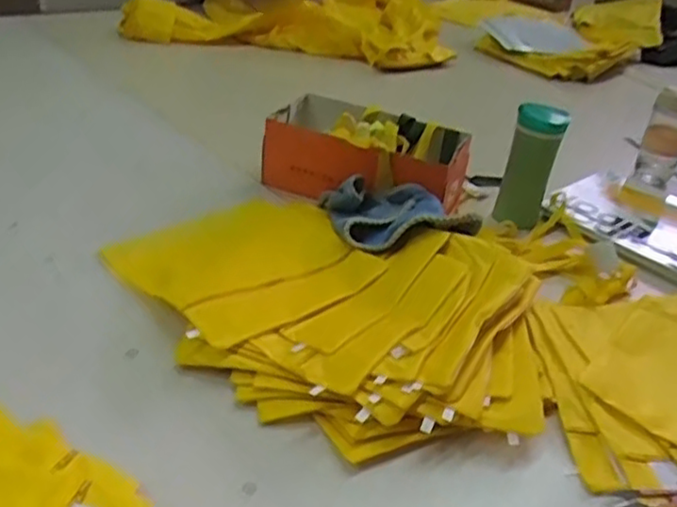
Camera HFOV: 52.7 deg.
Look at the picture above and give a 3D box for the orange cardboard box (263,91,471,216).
[{"bbox_3d":[0.037,-0.143,1.071,0.304,0.124,0.161,22,35,21],"label":"orange cardboard box"}]

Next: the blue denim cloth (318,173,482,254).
[{"bbox_3d":[0.082,-0.059,0.947,0.175,0.061,0.167,-2,34,-16],"label":"blue denim cloth"}]

